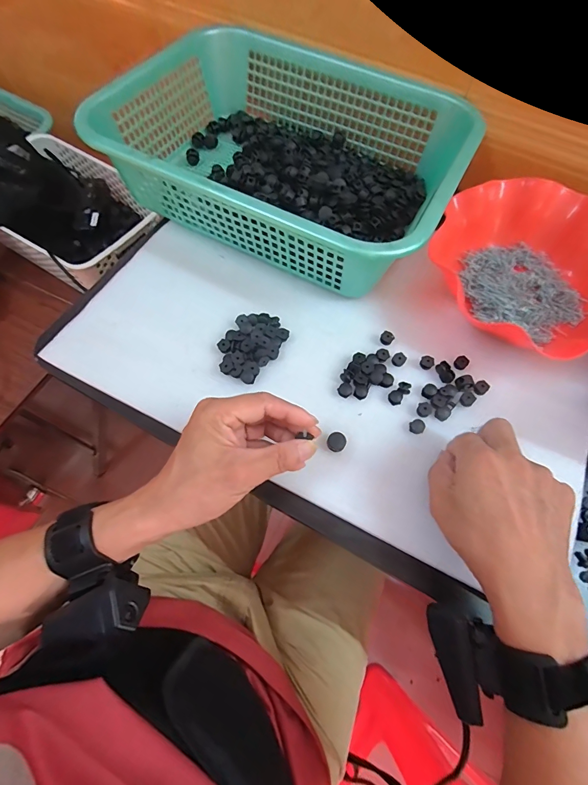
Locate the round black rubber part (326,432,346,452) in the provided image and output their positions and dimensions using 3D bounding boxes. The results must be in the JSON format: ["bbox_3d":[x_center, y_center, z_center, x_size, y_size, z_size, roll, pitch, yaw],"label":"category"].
[{"bbox_3d":[0.039,0.046,0.348,0.016,0.010,0.017,30,68,11],"label":"round black rubber part"}]

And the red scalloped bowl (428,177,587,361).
[{"bbox_3d":[0.269,-0.132,0.414,0.207,0.066,0.211,1,66,-2],"label":"red scalloped bowl"}]

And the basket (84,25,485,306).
[{"bbox_3d":[-0.004,-0.283,0.446,0.381,0.095,0.293,25,67,9],"label":"basket"}]

